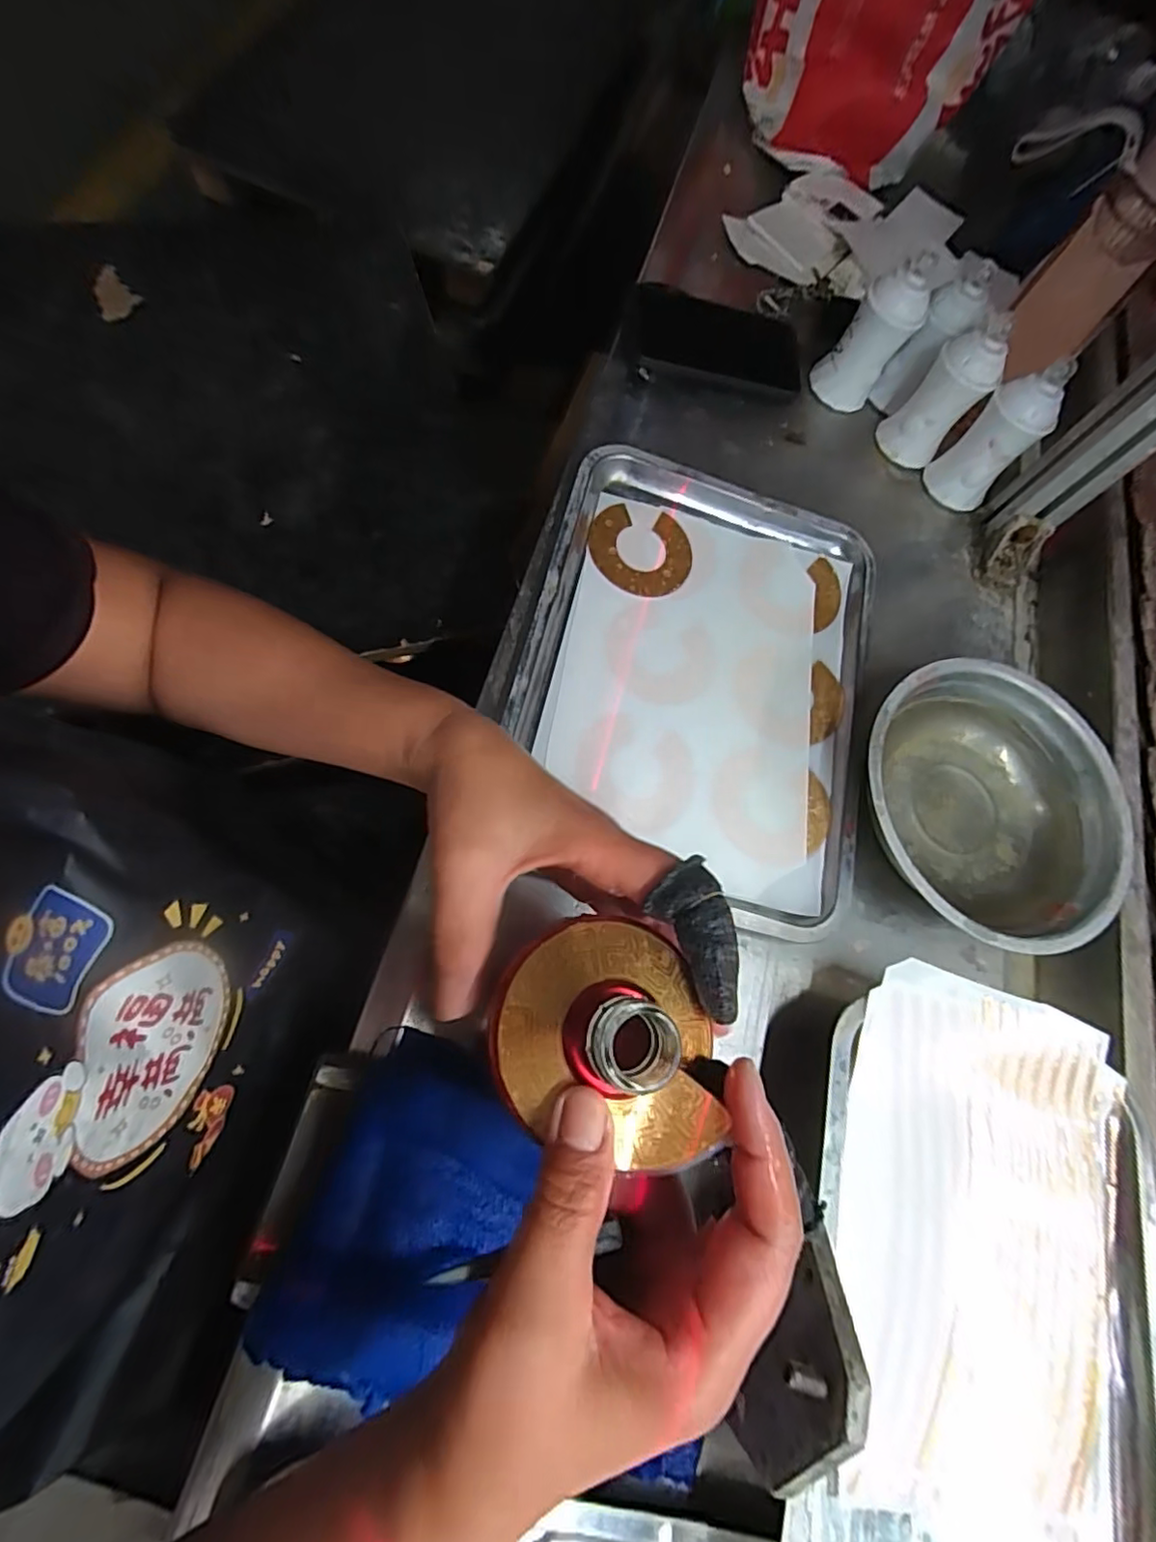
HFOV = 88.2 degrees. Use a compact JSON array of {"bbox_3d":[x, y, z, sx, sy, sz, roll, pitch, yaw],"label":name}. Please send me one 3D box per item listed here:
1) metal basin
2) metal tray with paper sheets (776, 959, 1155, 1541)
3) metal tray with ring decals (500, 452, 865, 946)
[{"bbox_3d":[0.290,0.022,0.422,0.188,0.067,0.192,0,68,0],"label":"metal basin"},{"bbox_3d":[0.210,0.282,0.306,0.199,0.051,0.317,16,69,6],"label":"metal tray with paper sheets"},{"bbox_3d":[0.091,-0.079,0.440,0.249,0.020,0.331,18,69,-5],"label":"metal tray with ring decals"}]

